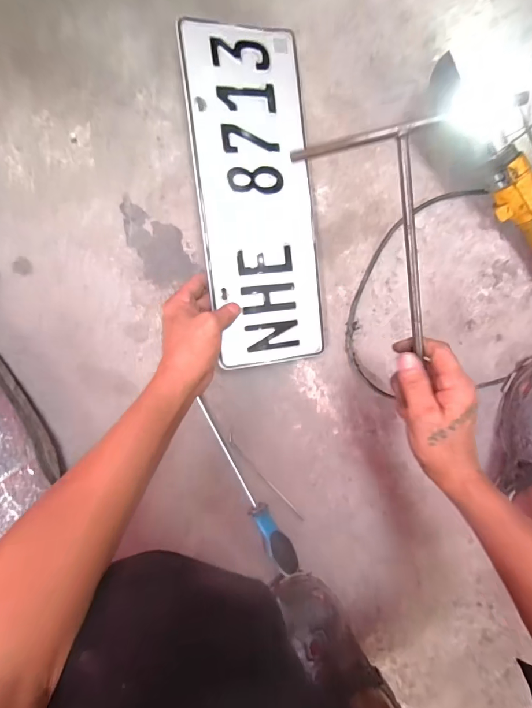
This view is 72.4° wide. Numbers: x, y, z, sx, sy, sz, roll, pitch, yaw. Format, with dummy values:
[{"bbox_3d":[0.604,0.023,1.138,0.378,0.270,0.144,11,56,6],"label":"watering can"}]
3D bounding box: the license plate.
[{"bbox_3d":[-0.009,-0.177,0.428,0.133,0.004,0.373,-9,98,-16],"label":"license plate"}]

